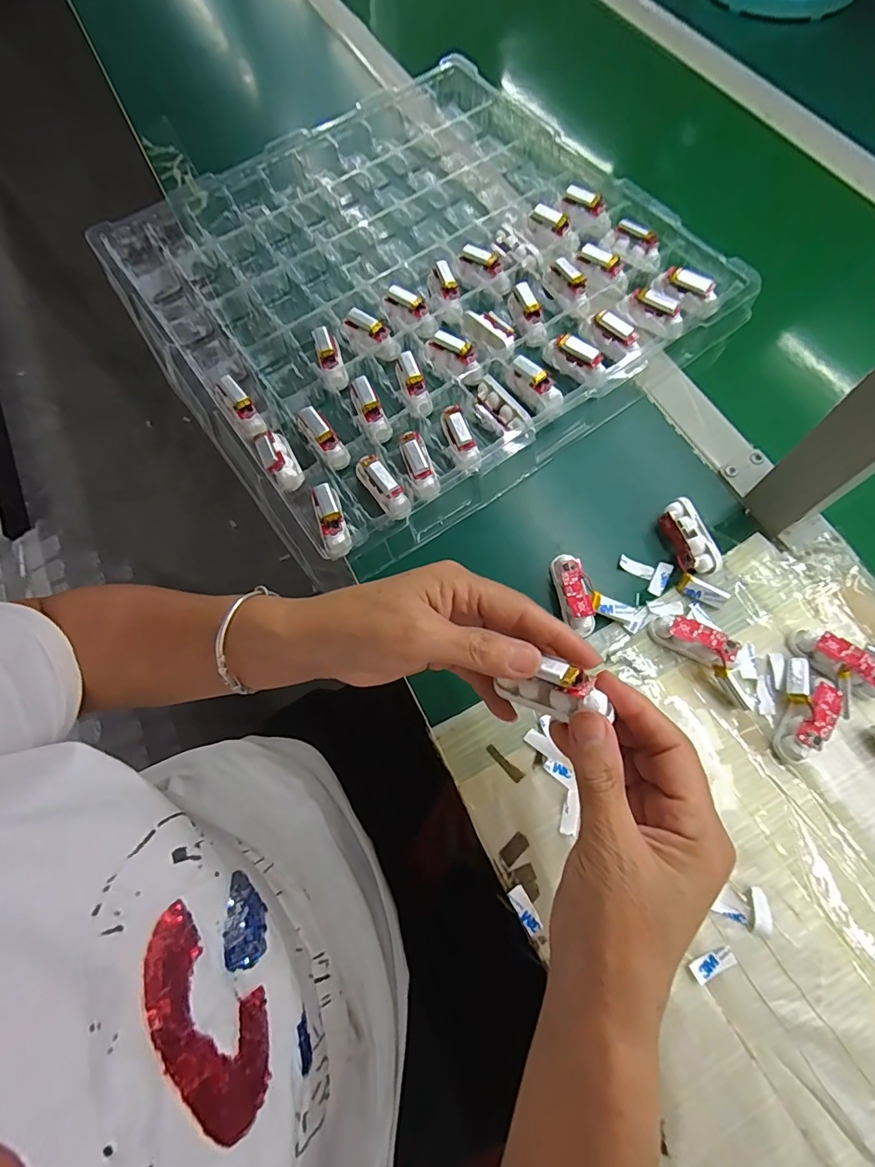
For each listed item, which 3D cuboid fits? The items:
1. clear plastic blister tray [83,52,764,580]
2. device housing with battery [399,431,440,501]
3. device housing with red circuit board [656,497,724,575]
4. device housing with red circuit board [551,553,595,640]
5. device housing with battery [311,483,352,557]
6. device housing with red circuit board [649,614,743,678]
[{"bbox_3d":[-0.028,-0.297,0.467,0.473,0.038,0.472,-34,72,-10],"label":"clear plastic blister tray"},{"bbox_3d":[-0.015,-0.098,0.387,0.021,0.012,0.062,-17,70,-4],"label":"device housing with battery"},{"bbox_3d":[0.188,-0.032,0.366,0.027,0.020,0.058,-17,70,-4],"label":"device housing with red circuit board"},{"bbox_3d":[0.099,0.009,0.356,0.022,0.022,0.059,-7,69,0],"label":"device housing with red circuit board"},{"bbox_3d":[-0.082,-0.049,0.378,0.019,0.023,0.055,-17,86,-4],"label":"device housing with battery"},{"bbox_3d":[0.181,0.041,0.337,0.060,0.019,0.021,32,74,13],"label":"device housing with red circuit board"}]

